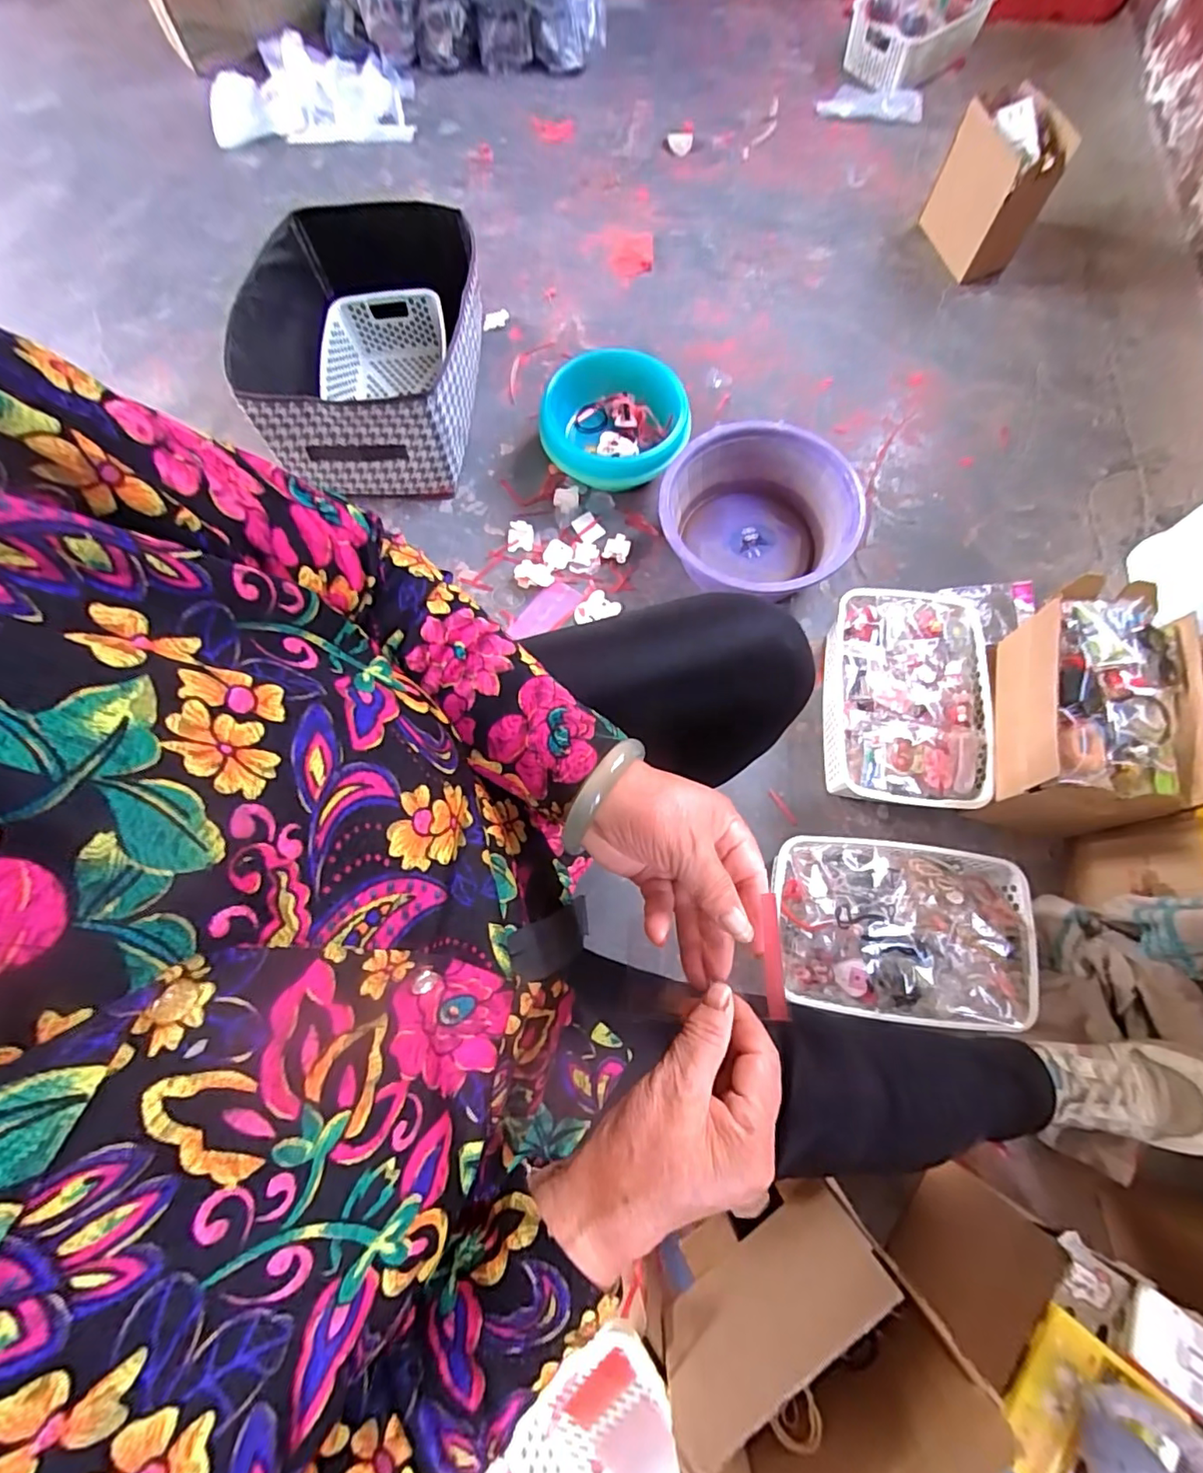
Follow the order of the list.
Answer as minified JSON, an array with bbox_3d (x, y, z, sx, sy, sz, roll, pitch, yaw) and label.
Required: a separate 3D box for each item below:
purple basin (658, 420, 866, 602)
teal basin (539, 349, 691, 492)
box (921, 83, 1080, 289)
[{"bbox_3d":[0.235,-0.339,0.868,0.288,0.103,0.253,16,74,6],"label":"purple basin"},{"bbox_3d":[0.020,-0.500,0.930,0.234,0.110,0.213,0,73,1],"label":"teal basin"},{"bbox_3d":[0.664,-0.939,0.965,0.132,0.181,0.176,-26,74,-6],"label":"box"}]

